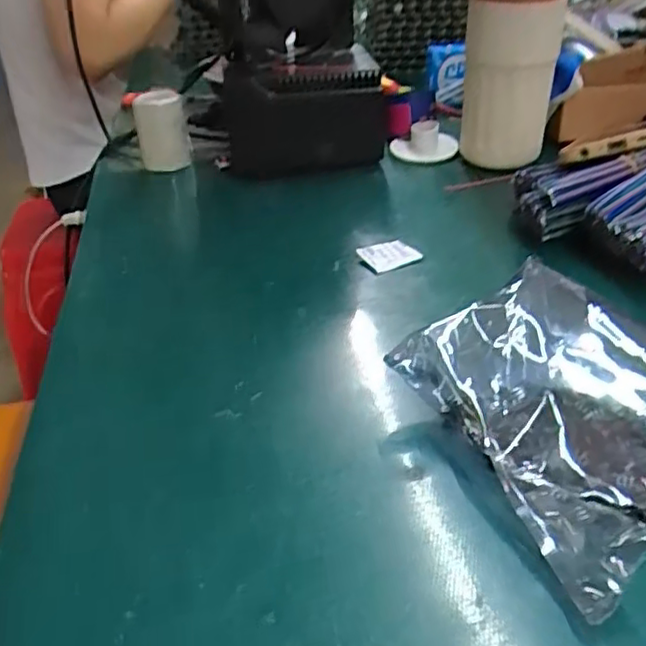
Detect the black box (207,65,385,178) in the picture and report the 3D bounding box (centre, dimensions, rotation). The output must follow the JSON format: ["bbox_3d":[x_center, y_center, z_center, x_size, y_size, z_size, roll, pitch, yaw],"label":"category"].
[{"bbox_3d":[-0.021,-0.196,0.630,0.156,0.089,0.079,-4,31,-1],"label":"black box"}]

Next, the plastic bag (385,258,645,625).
[{"bbox_3d":[0.120,0.033,0.315,0.165,0.045,0.141,-23,37,-29],"label":"plastic bag"}]

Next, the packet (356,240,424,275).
[{"bbox_3d":[0.047,-0.048,0.474,0.040,0.010,0.030,-18,35,-24],"label":"packet"}]

